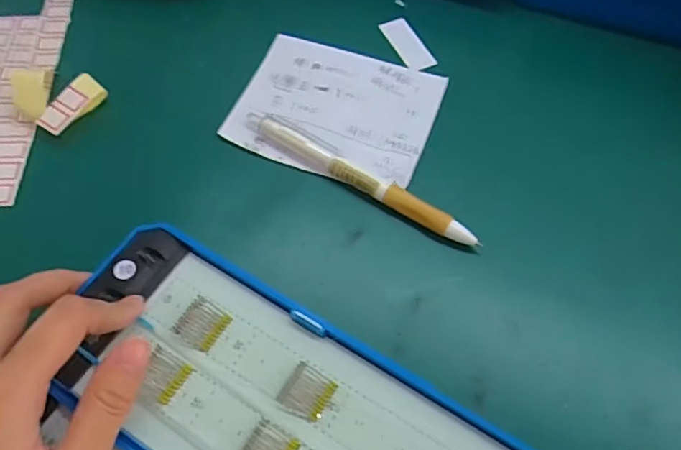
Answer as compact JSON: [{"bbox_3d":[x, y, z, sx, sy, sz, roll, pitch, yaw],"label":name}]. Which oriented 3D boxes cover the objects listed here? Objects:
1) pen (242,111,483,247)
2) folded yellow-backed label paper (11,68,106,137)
[{"bbox_3d":[0.008,-0.027,0.298,0.144,0.013,0.012,32,67,16],"label":"pen"},{"bbox_3d":[-0.166,-0.077,0.320,0.037,0.023,0.041,33,67,16],"label":"folded yellow-backed label paper"}]

